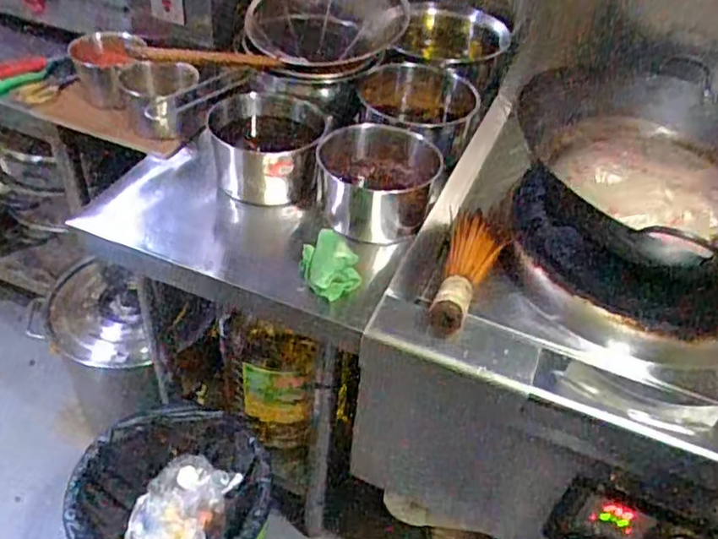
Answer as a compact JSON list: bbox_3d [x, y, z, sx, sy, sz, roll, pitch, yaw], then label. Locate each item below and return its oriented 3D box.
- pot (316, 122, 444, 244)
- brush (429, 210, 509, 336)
[{"bbox_3d":[0.025,-0.132,1.042,0.178,0.142,0.184,4,42,-4],"label":"pot"},{"bbox_3d":[0.167,-0.010,0.955,0.085,0.067,0.294,14,42,8],"label":"brush"}]

